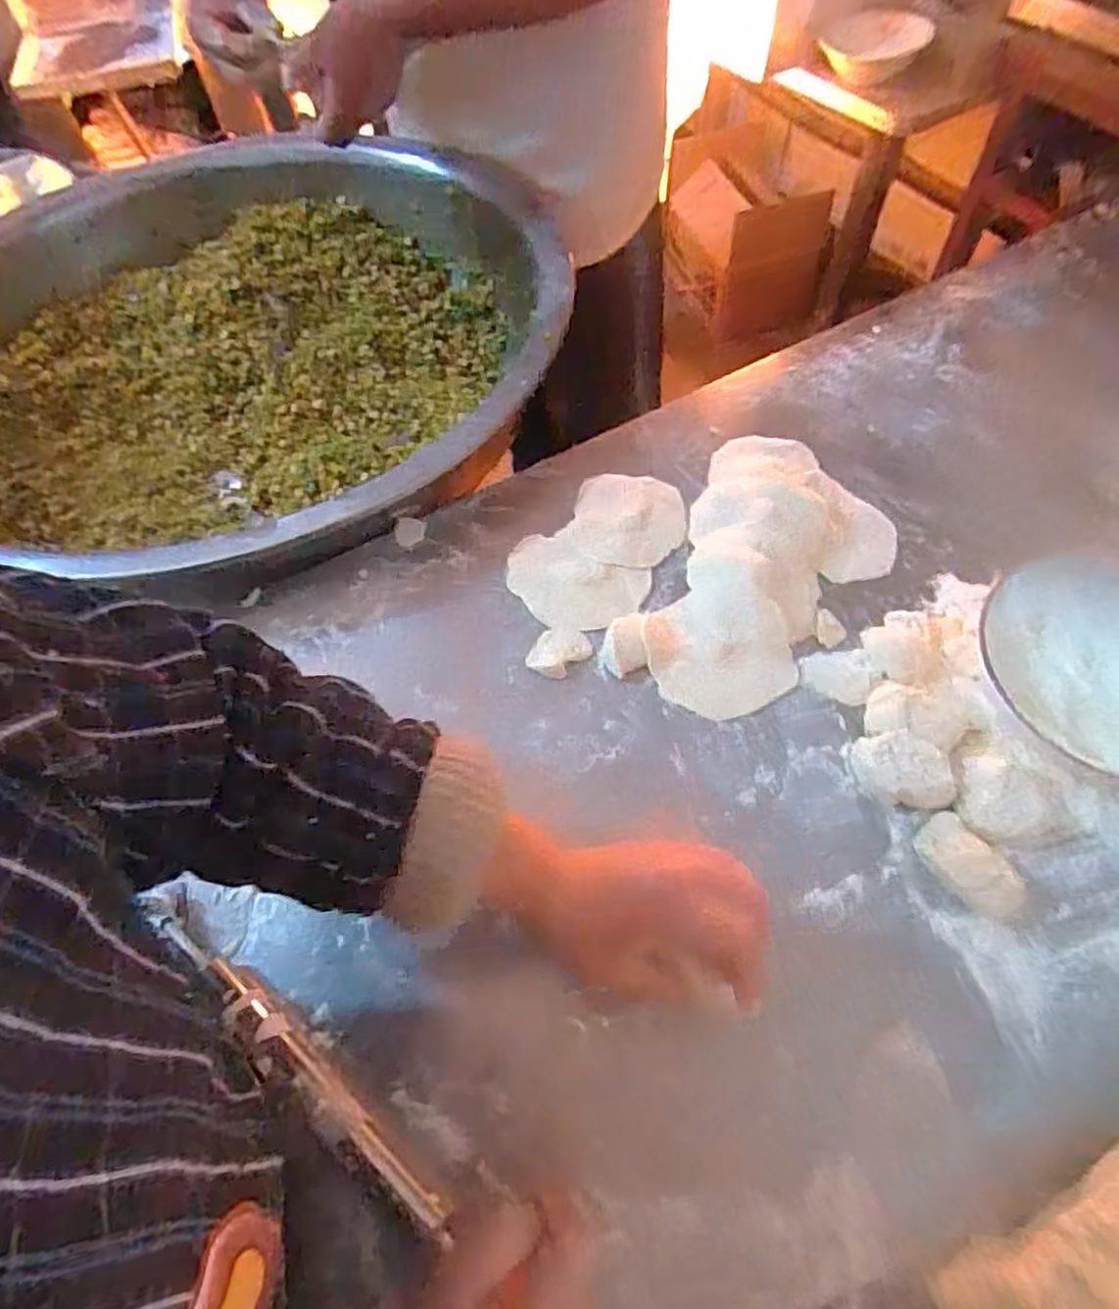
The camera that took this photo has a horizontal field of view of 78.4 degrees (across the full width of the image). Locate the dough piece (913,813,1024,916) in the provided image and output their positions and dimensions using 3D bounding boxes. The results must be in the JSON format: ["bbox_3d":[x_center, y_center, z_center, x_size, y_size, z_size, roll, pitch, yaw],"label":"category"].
[{"bbox_3d":[0.260,0.134,0.436,0.034,0.028,0.065,-30,63,-14],"label":"dough piece"}]

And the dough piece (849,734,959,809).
[{"bbox_3d":[0.237,0.080,0.474,0.064,0.030,0.041,16,62,11],"label":"dough piece"}]

